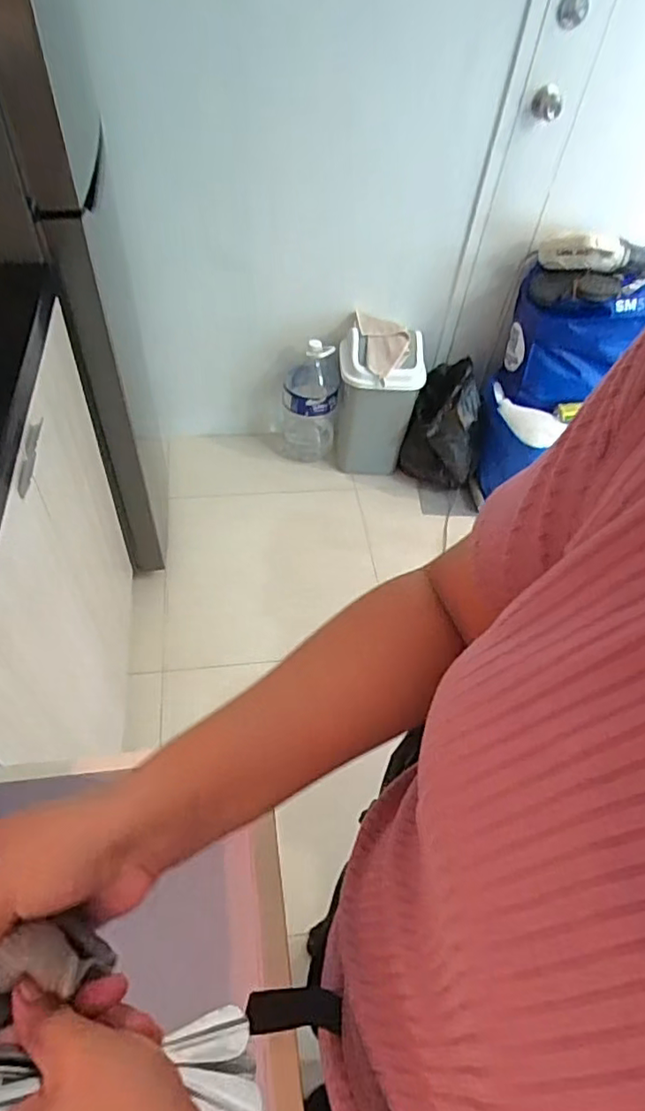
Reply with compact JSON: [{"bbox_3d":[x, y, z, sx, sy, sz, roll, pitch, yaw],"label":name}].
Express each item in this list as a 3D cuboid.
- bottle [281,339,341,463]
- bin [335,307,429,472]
[{"bbox_3d":[-0.038,-0.462,1.771,0.159,0.352,0.164,3,51,-4],"label":"bottle"},{"bbox_3d":[0.154,-0.458,1.728,0.226,0.414,0.209,4,51,-3],"label":"bin"}]

